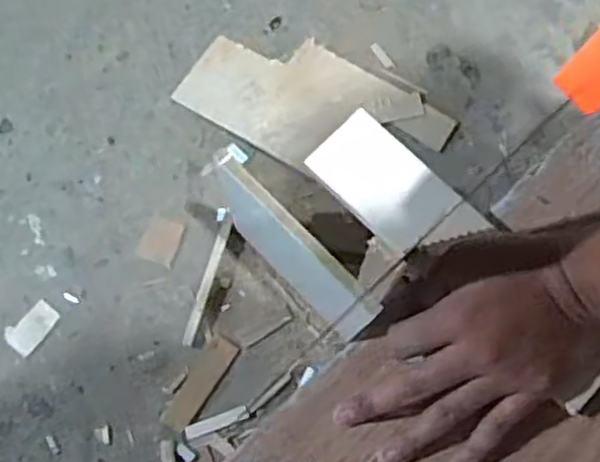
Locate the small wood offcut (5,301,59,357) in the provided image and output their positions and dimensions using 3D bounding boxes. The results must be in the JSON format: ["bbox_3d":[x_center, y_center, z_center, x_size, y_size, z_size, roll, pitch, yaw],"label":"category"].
[{"bbox_3d":[-0.449,0.161,1.215,0.055,0.006,0.090,44,80,9],"label":"small wood offcut"}]

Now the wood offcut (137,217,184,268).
[{"bbox_3d":[-0.239,0.016,1.250,0.064,0.010,0.079,18,77,4],"label":"wood offcut"}]

